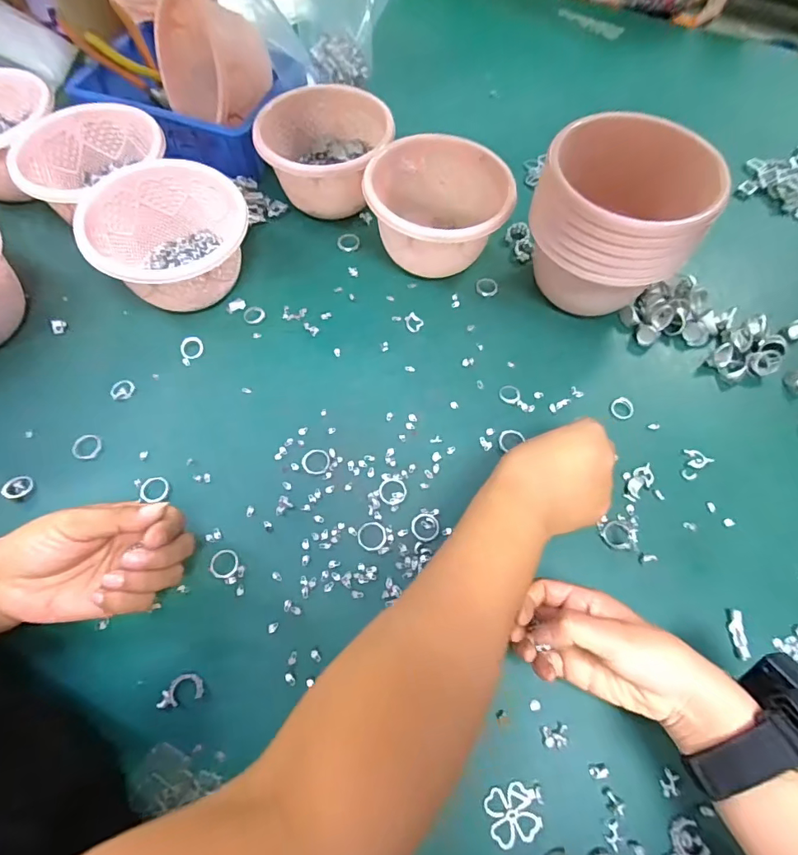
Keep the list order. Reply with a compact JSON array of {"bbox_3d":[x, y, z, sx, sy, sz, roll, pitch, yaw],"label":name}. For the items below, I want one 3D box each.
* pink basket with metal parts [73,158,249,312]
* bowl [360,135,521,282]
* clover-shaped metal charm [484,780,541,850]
[{"bbox_3d":[-0.226,-0.189,0.486,0.144,0.100,0.131,0,63,-1],"label":"pink basket with metal parts"},{"bbox_3d":[0.039,-0.225,0.509,0.138,0.094,0.126,0,63,-1],"label":"bowl"},{"bbox_3d":[0.076,0.258,0.315,0.034,0.004,0.032,-10,63,-6],"label":"clover-shaped metal charm"}]

